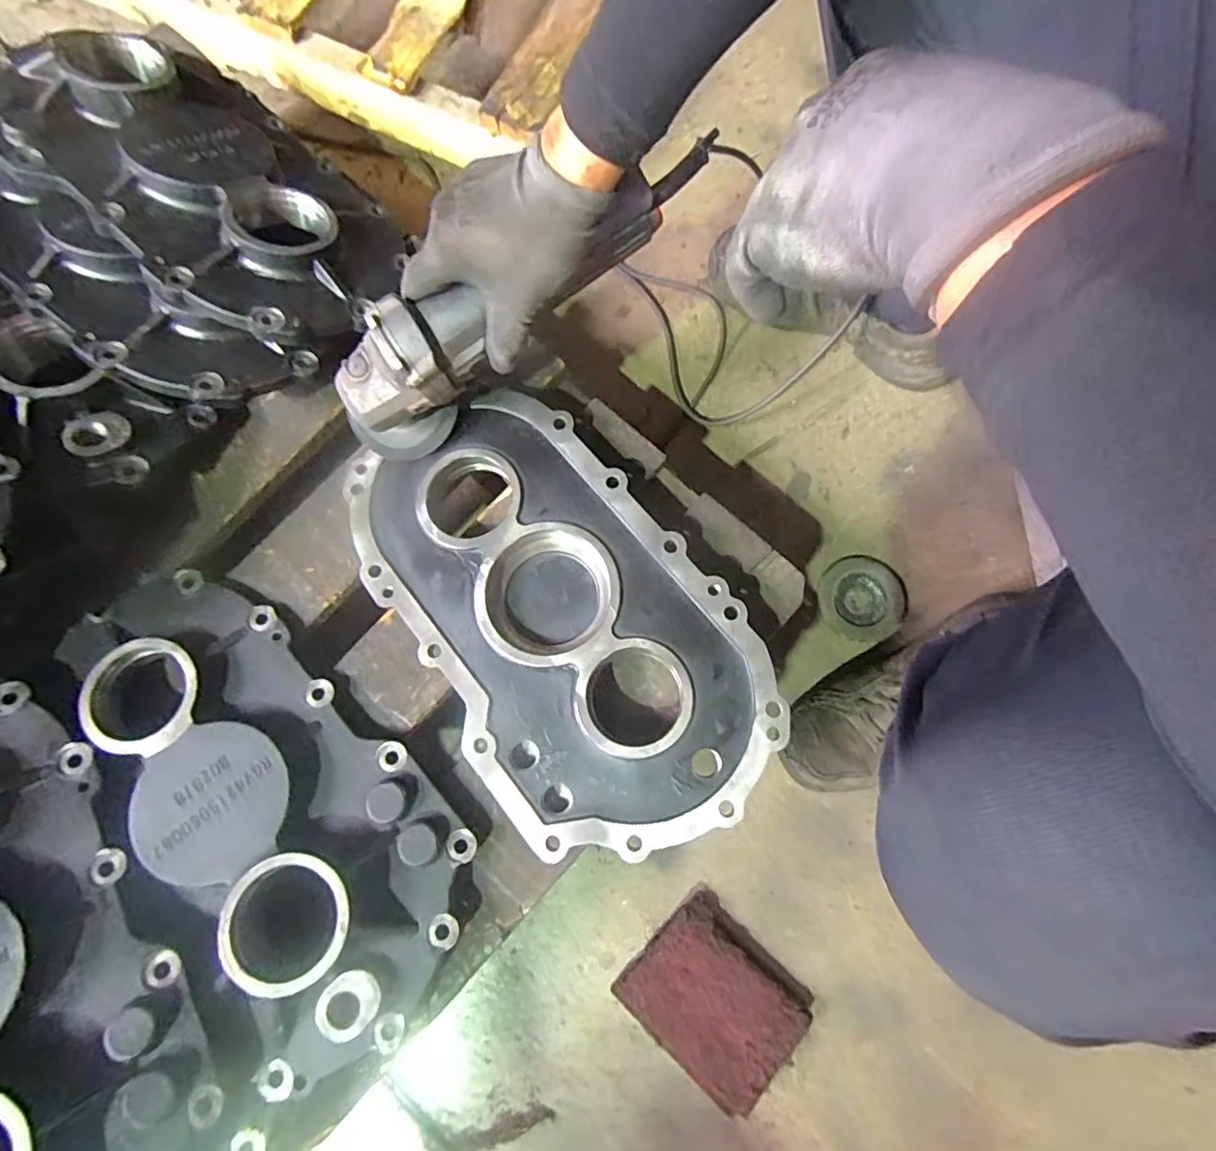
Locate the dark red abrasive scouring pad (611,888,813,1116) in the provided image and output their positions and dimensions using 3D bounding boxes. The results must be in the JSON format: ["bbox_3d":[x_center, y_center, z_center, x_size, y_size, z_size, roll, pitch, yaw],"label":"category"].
[{"bbox_3d":[0.100,0.397,0.569,0.147,0.036,0.125,44,83,8],"label":"dark red abrasive scouring pad"}]

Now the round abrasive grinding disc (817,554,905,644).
[{"bbox_3d":[0.266,0.024,0.638,0.084,0.009,0.089,-2,79,1],"label":"round abrasive grinding disc"}]

